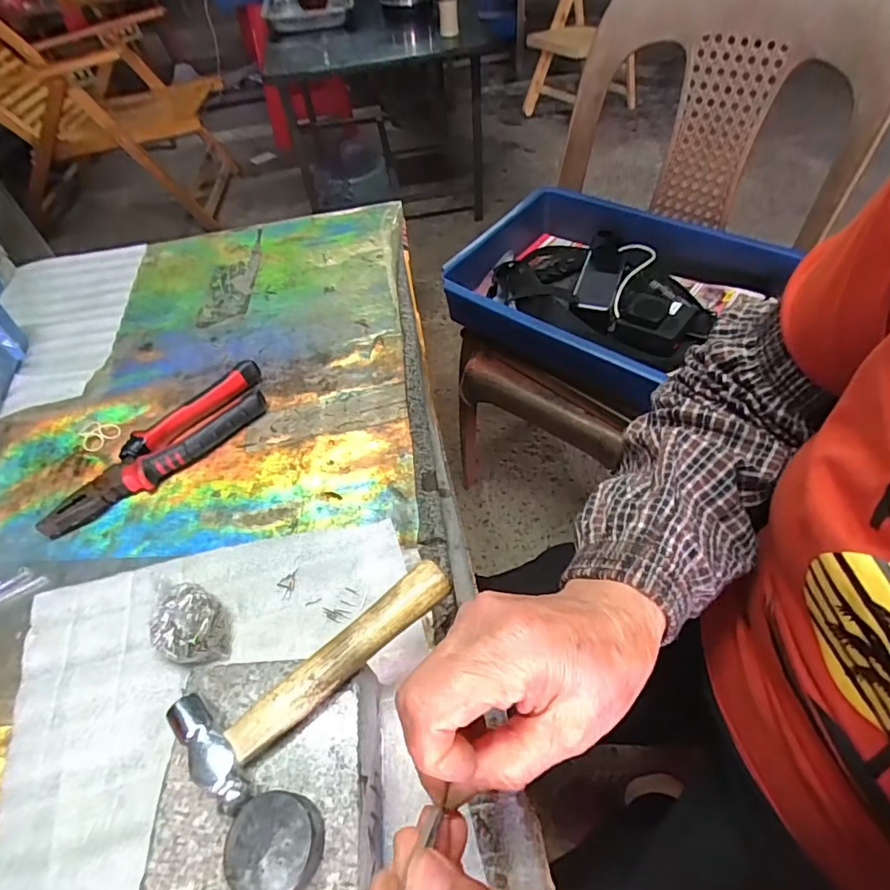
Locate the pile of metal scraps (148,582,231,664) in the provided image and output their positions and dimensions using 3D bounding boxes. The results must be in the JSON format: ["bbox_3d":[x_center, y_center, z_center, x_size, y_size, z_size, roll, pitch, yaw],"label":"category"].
[{"bbox_3d":[-0.174,0.123,0.349,0.044,0.025,0.051,-19,52,-10],"label":"pile of metal scraps"}]

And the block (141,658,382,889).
[{"bbox_3d":[-0.082,0.194,0.261,0.105,0.061,0.147,-5,51,1],"label":"block"}]

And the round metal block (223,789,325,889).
[{"bbox_3d":[-0.073,0.176,0.226,0.038,0.022,0.037,-2,51,3],"label":"round metal block"}]

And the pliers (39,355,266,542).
[{"bbox_3d":[-0.247,0.002,0.457,0.050,0.025,0.214,34,61,27],"label":"pliers"}]

